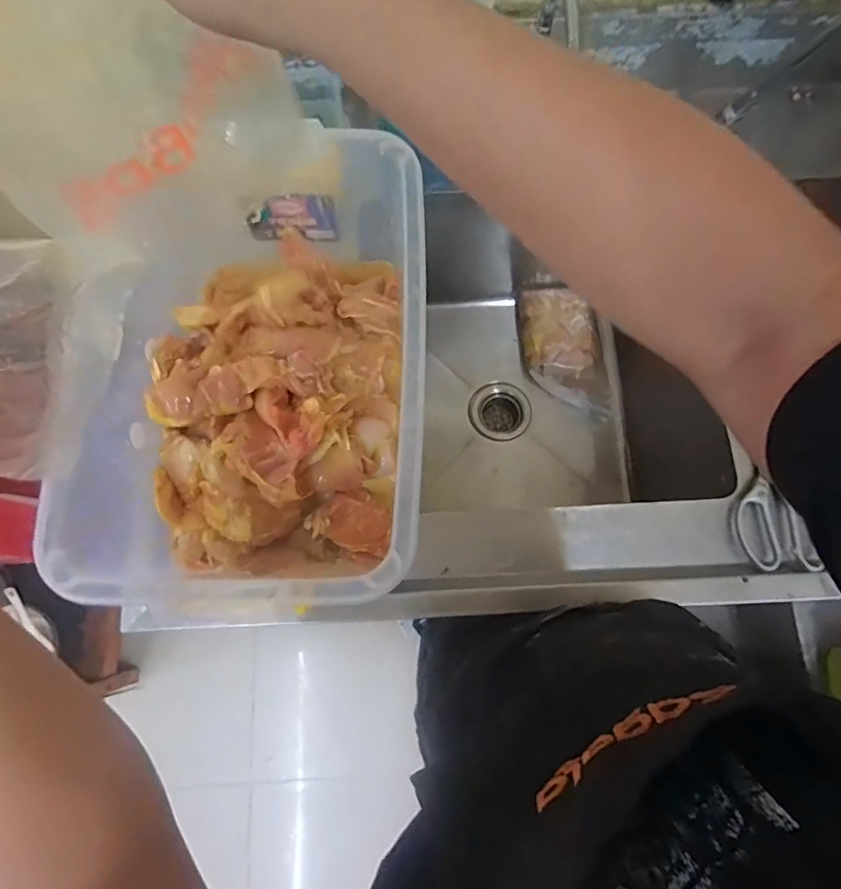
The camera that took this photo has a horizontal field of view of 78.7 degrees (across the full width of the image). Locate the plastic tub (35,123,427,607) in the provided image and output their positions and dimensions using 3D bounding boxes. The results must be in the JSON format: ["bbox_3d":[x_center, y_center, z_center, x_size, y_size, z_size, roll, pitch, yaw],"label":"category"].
[{"bbox_3d":[-0.133,-0.067,0.495,0.270,0.157,0.396,2,75,1],"label":"plastic tub"}]

